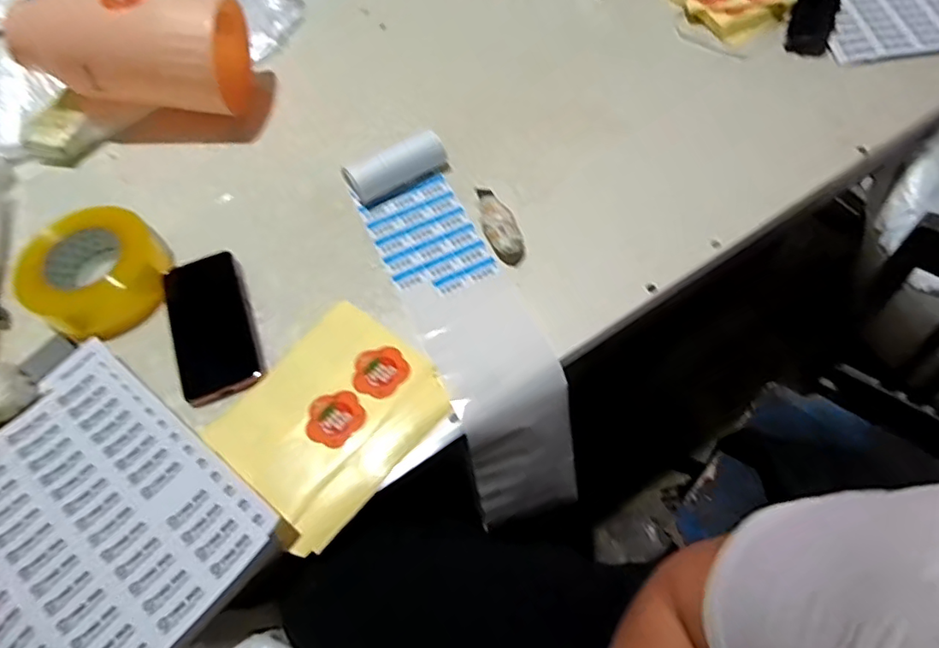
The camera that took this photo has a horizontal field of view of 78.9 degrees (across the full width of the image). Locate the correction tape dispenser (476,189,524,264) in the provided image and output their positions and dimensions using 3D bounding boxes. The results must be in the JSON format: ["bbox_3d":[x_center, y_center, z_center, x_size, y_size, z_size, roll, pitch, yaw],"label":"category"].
[{"bbox_3d":[0.032,-0.114,0.631,0.035,0.021,0.112,-17,60,-6],"label":"correction tape dispenser"}]

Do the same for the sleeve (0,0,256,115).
[{"bbox_3d":[-0.408,-0.336,0.701,0.236,0.146,0.116,-4,59,1],"label":"sleeve"}]

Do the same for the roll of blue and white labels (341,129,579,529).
[{"bbox_3d":[-0.012,0.001,0.636,0.114,0.195,0.393,-20,60,-15],"label":"roll of blue and white labels"}]

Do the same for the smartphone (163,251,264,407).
[{"bbox_3d":[-0.259,0.001,0.574,0.075,0.006,0.154,-17,70,-17],"label":"smartphone"}]

